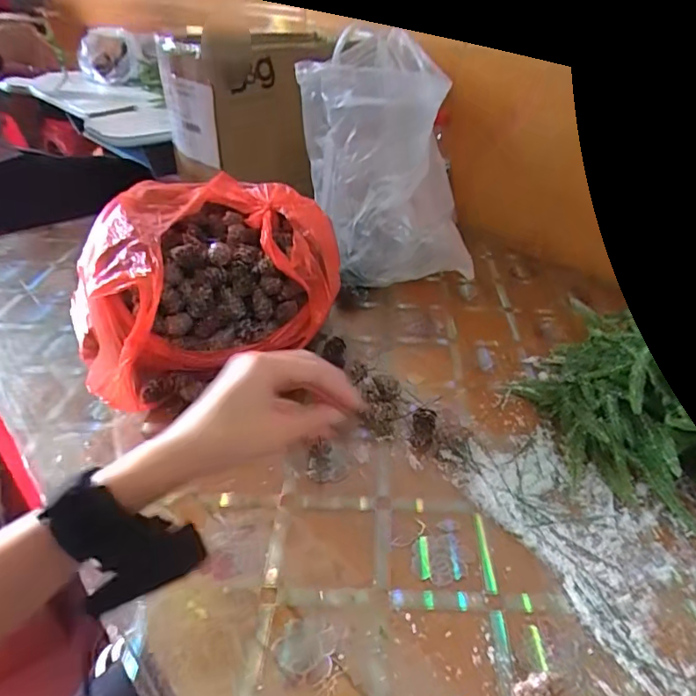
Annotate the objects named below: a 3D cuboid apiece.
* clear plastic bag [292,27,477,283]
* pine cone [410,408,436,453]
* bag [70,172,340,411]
[{"bbox_3d":[0.050,-0.250,0.706,0.172,0.300,0.201,-14,39,-21],"label":"clear plastic bag"},{"bbox_3d":[0.075,0.079,0.497,0.022,0.023,0.037,7,37,7],"label":"pine cone"},{"bbox_3d":[-0.155,-0.071,0.565,0.267,0.162,0.217,-13,39,-20],"label":"bag"}]

